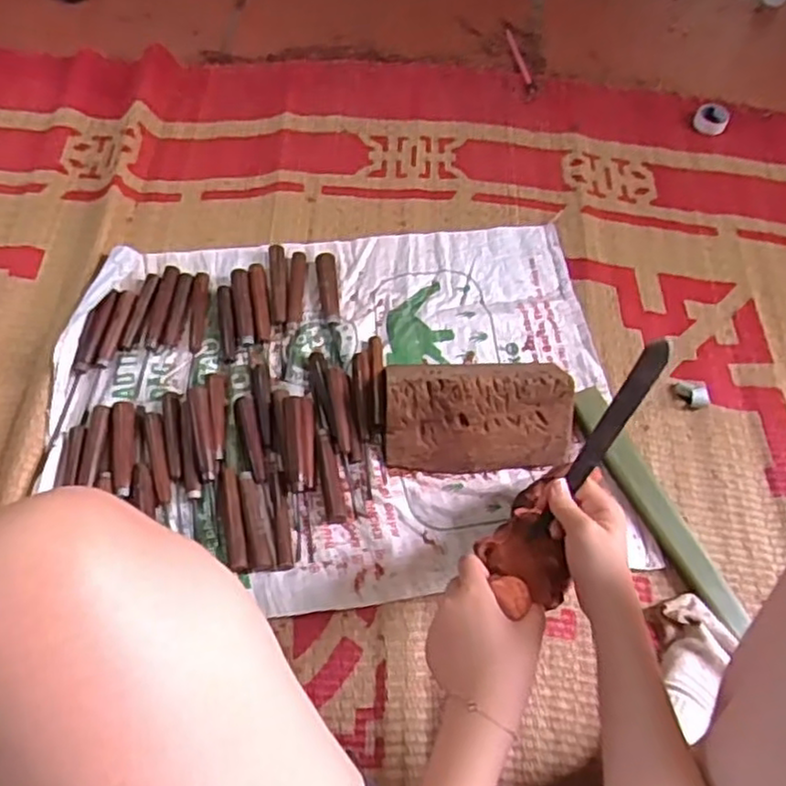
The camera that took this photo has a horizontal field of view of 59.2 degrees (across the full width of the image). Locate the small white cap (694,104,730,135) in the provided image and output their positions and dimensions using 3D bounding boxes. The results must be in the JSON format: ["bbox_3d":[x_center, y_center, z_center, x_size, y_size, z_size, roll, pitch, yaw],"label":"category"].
[{"bbox_3d":[0.473,-0.408,1.025,0.047,0.022,0.057,29,65,12],"label":"small white cap"}]

